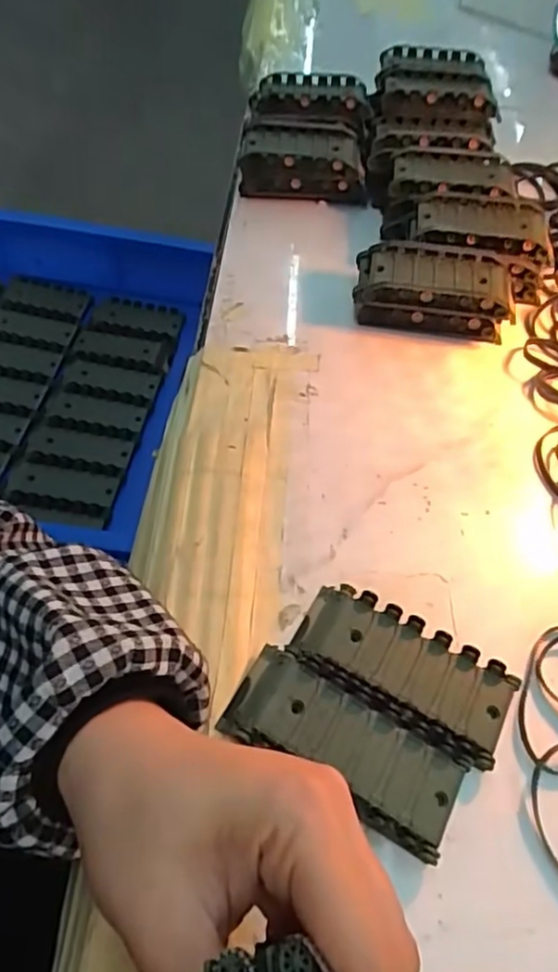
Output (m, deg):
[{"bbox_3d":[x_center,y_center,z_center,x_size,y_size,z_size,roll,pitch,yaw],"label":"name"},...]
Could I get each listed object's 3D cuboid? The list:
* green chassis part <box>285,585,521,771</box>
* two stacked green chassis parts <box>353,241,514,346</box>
[{"bbox_3d":[0.054,0.081,0.280,0.096,0.019,0.046,26,57,15],"label":"green chassis part"},{"bbox_3d":[0.102,-0.127,0.418,0.102,0.043,0.046,11,54,5],"label":"two stacked green chassis parts"}]

